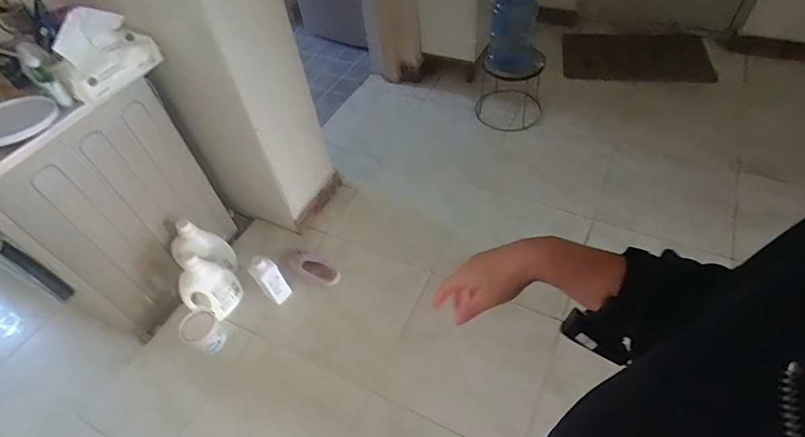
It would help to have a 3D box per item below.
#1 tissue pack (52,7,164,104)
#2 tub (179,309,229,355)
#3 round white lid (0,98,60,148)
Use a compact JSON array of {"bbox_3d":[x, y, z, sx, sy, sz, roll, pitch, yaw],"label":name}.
[{"bbox_3d":[-0.818,-0.463,1.234,0.095,0.199,0.257,19,56,20],"label":"tissue pack"},{"bbox_3d":[-0.686,0.401,1.572,0.115,0.159,0.119,-3,51,4],"label":"tub"},{"bbox_3d":[-1.053,-0.261,1.211,0.205,0.027,0.205,-3,51,4],"label":"round white lid"}]

